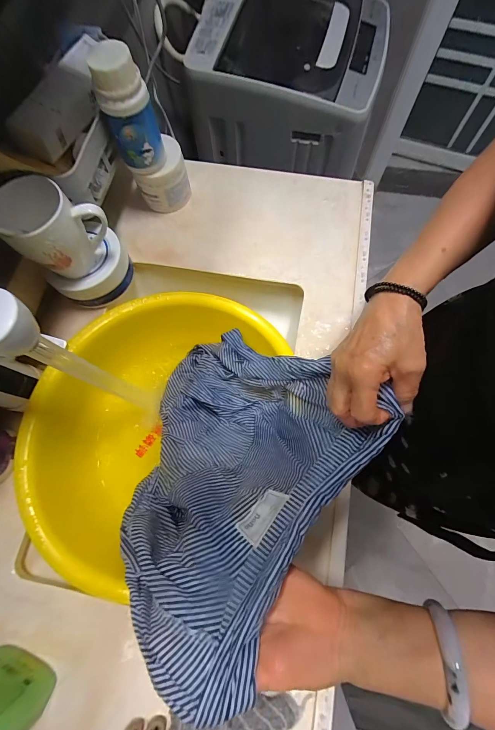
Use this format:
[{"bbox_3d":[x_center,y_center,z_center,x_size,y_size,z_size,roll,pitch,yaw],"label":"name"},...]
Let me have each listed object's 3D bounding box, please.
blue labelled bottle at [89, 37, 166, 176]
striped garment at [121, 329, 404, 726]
[{"bbox_3d":[-0.151,-0.320,0.394,0.063,0.125,0.049,-18,73,-4],"label":"blue labelled bottle"},{"bbox_3d":[-0.039,0.104,0.363,0.262,0.179,0.305,33,73,11],"label":"striped garment"}]

